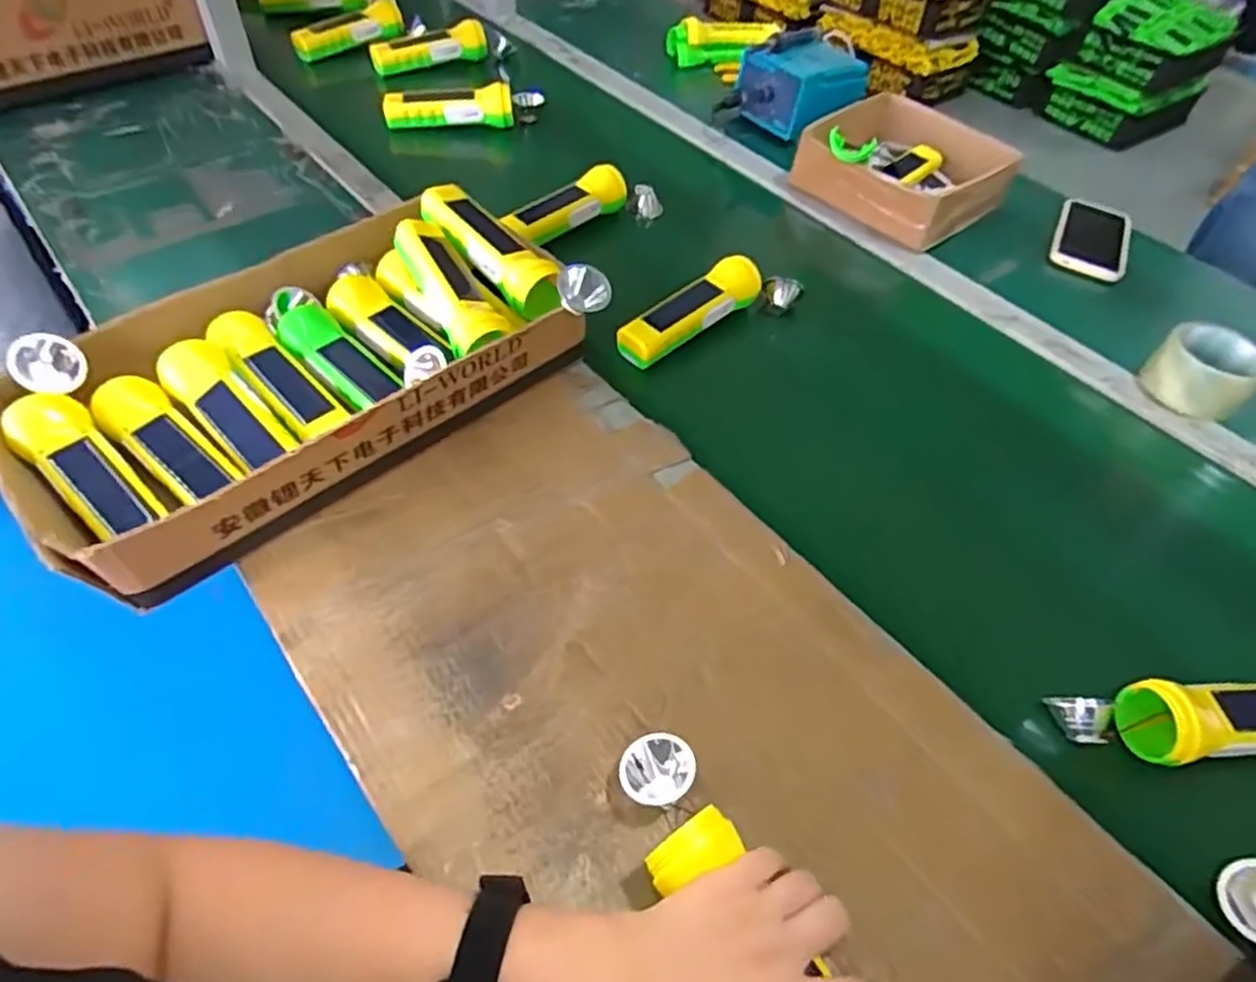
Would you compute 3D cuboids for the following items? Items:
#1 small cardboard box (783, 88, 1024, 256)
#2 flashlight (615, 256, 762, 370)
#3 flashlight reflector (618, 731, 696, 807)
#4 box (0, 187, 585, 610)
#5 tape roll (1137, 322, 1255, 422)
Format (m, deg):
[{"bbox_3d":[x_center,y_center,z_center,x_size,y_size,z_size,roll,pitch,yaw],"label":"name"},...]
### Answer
[{"bbox_3d":[0.349,-0.407,0.910,0.212,0.069,0.212,-33,61,-29],"label":"small cardboard box"},{"bbox_3d":[0.062,-0.180,0.716,0.173,0.041,0.047,-34,61,-29],"label":"flashlight"},{"bbox_3d":[0.017,0.170,0.439,0.044,0.025,0.040,3,50,-4],"label":"flashlight reflector"},{"bbox_3d":[-0.256,-0.102,0.590,0.422,0.090,0.215,-34,61,-29],"label":"box"},{"bbox_3d":[0.562,-0.115,0.712,0.088,0.056,0.089,3,50,-4],"label":"tape roll"}]

